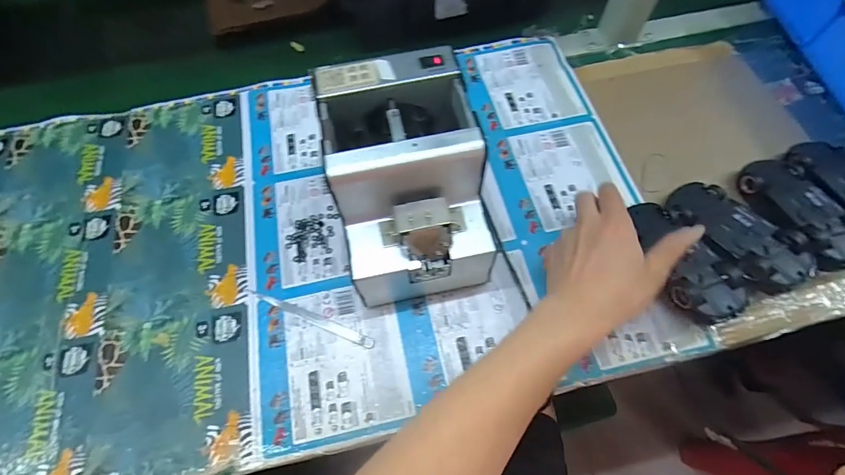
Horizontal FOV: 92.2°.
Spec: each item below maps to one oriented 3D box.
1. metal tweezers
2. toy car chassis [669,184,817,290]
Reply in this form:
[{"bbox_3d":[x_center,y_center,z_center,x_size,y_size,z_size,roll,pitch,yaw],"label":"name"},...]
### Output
[{"bbox_3d":[-0.109,0.078,0.399,0.135,0.004,0.010,21,66,11],"label":"metal tweezers"},{"bbox_3d":[0.315,-0.004,0.411,0.084,0.038,0.135,-34,68,-14],"label":"toy car chassis"}]

